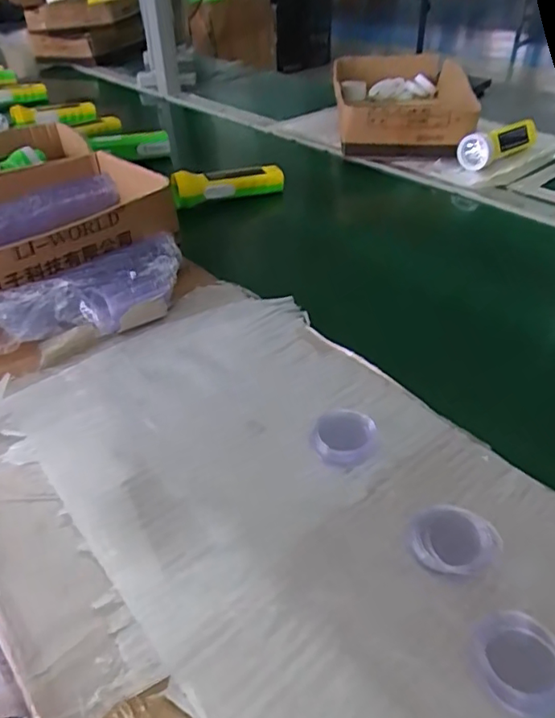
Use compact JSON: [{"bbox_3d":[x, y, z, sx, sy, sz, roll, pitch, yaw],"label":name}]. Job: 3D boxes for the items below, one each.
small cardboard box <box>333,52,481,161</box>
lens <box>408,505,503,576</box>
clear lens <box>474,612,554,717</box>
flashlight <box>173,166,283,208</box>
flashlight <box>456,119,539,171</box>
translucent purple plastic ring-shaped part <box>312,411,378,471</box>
[{"bbox_3d":[0.227,-0.476,1.010,0.240,0.080,0.439,2,41,6],"label":"small cardboard box"},{"bbox_3d":[0.111,0.115,0.353,0.052,0.015,0.043,21,46,26],"label":"lens"},{"bbox_3d":[0.131,0.161,0.297,0.044,0.014,0.046,-2,40,2],"label":"clear lens"},{"bbox_3d":[-0.072,-0.255,0.810,0.162,0.043,0.039,-16,42,-14],"label":"flashlight"},{"bbox_3d":[0.350,-0.340,0.867,0.168,0.046,0.044,-29,47,-27],"label":"flashlight"},{"bbox_3d":[0.050,0.060,0.428,0.048,0.014,0.046,-2,40,2],"label":"translucent purple plastic ring-shaped part"}]

